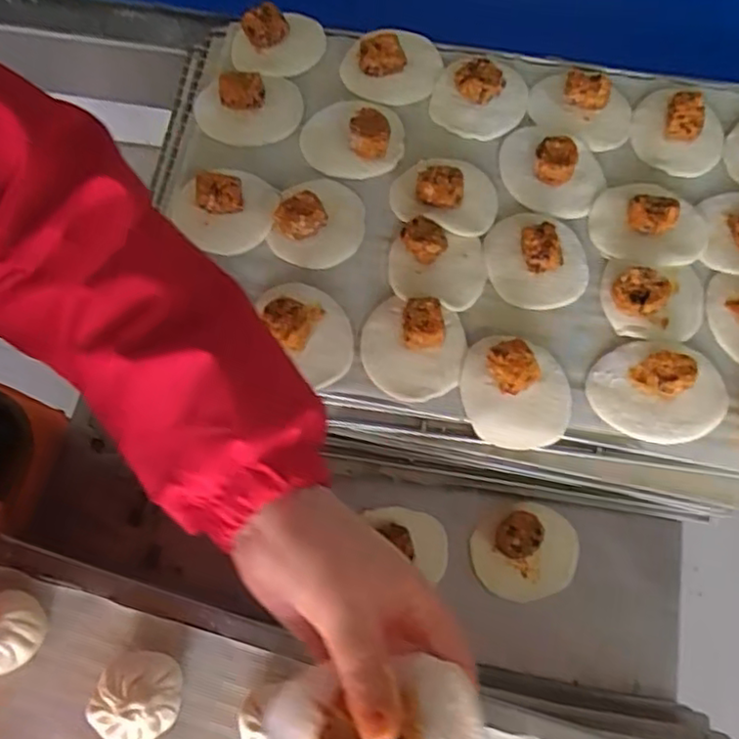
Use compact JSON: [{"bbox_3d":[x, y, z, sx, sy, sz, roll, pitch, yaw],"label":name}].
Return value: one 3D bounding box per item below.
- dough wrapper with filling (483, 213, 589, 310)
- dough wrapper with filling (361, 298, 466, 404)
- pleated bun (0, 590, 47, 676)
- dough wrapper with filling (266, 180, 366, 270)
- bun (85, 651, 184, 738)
[{"bbox_3d":[0.150,-0.105,0.574,0.091,0.032,0.092,0,70,1],"label":"dough wrapper with filling"},{"bbox_3d":[0.037,-0.021,0.549,0.087,0.035,0.084,0,70,1],"label":"dough wrapper with filling"},{"bbox_3d":[-0.253,0.179,0.445,0.053,0.040,0.053,0,69,-1],"label":"pleated bun"},{"bbox_3d":[-0.047,-0.144,0.592,0.082,0.031,0.090,0,70,1],"label":"dough wrapper with filling"},{"bbox_3d":[-0.152,0.218,0.432,0.053,0.046,0.053,0,70,1],"label":"bun"}]

